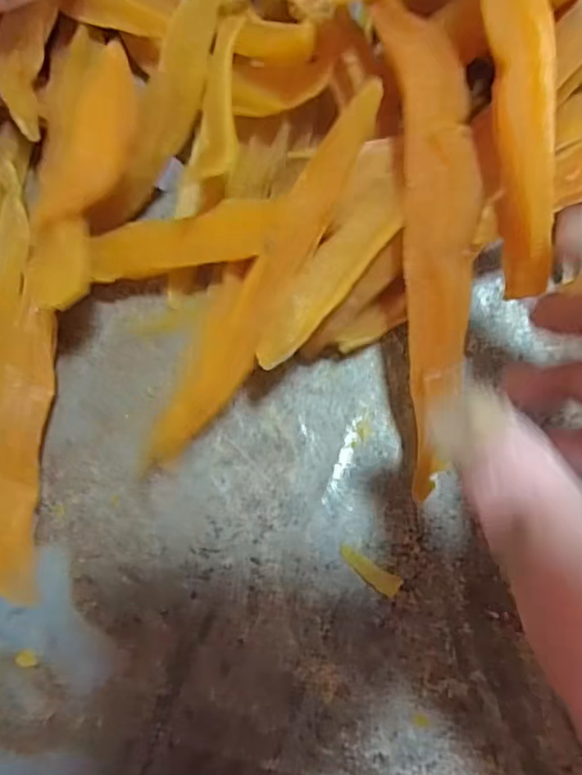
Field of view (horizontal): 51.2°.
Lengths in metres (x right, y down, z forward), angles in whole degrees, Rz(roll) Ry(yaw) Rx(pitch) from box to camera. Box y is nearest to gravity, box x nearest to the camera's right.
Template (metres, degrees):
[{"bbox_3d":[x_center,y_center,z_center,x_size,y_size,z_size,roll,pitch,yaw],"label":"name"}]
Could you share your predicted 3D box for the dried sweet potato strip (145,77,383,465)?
[{"bbox_3d":[-0.010,-0.028,0.188,0.018,0.009,0.131,34,106,5],"label":"dried sweet potato strip"}]

